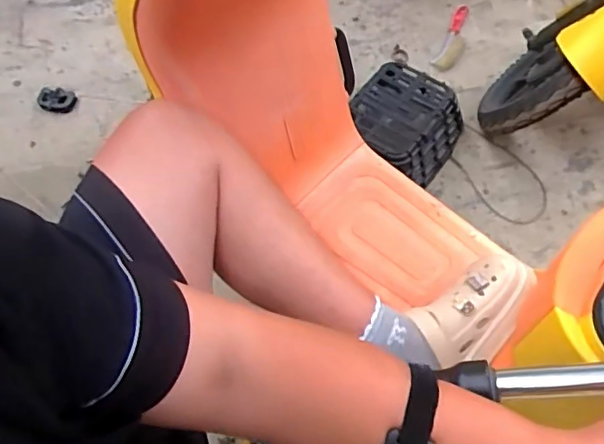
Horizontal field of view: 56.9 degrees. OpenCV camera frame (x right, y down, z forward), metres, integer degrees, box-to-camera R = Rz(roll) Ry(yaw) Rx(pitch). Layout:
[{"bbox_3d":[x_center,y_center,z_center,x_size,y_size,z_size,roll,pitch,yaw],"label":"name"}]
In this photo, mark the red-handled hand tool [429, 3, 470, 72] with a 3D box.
[{"bbox_3d":[0.410,-0.492,1.481,0.066,0.017,0.246,24,63,9],"label":"red-handled hand tool"}]

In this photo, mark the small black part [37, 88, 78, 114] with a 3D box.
[{"bbox_3d":[-0.587,-0.293,1.332,0.088,0.033,0.056,10,62,1],"label":"small black part"}]

